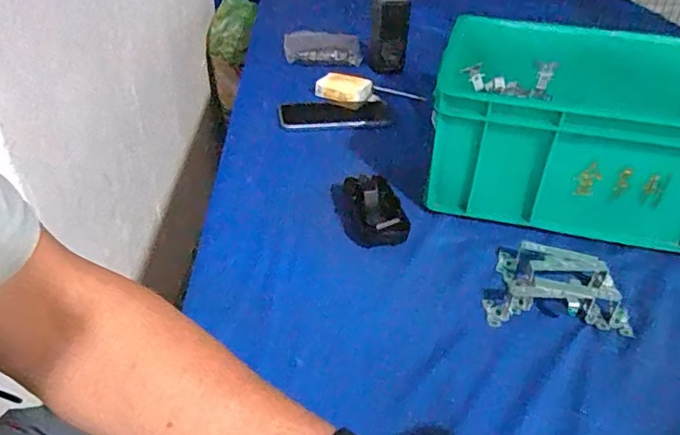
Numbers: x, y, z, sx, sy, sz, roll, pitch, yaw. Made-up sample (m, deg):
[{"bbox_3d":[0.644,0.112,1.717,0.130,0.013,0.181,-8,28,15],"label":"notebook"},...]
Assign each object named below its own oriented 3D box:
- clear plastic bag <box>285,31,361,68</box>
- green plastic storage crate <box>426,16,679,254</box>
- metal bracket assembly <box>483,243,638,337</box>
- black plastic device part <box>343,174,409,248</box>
[{"bbox_3d":[-0.033,-0.323,1.019,0.145,0.031,0.113,0,36,-3],"label":"clear plastic bag"},{"bbox_3d":[0.330,-0.111,0.647,0.403,0.149,0.310,9,36,11],"label":"green plastic storage crate"},{"bbox_3d":[0.200,0.067,0.487,0.119,0.031,0.093,15,38,19],"label":"metal bracket assembly"},{"bbox_3d":[0.034,-0.007,0.580,0.059,0.031,0.098,-8,37,-12],"label":"black plastic device part"}]

